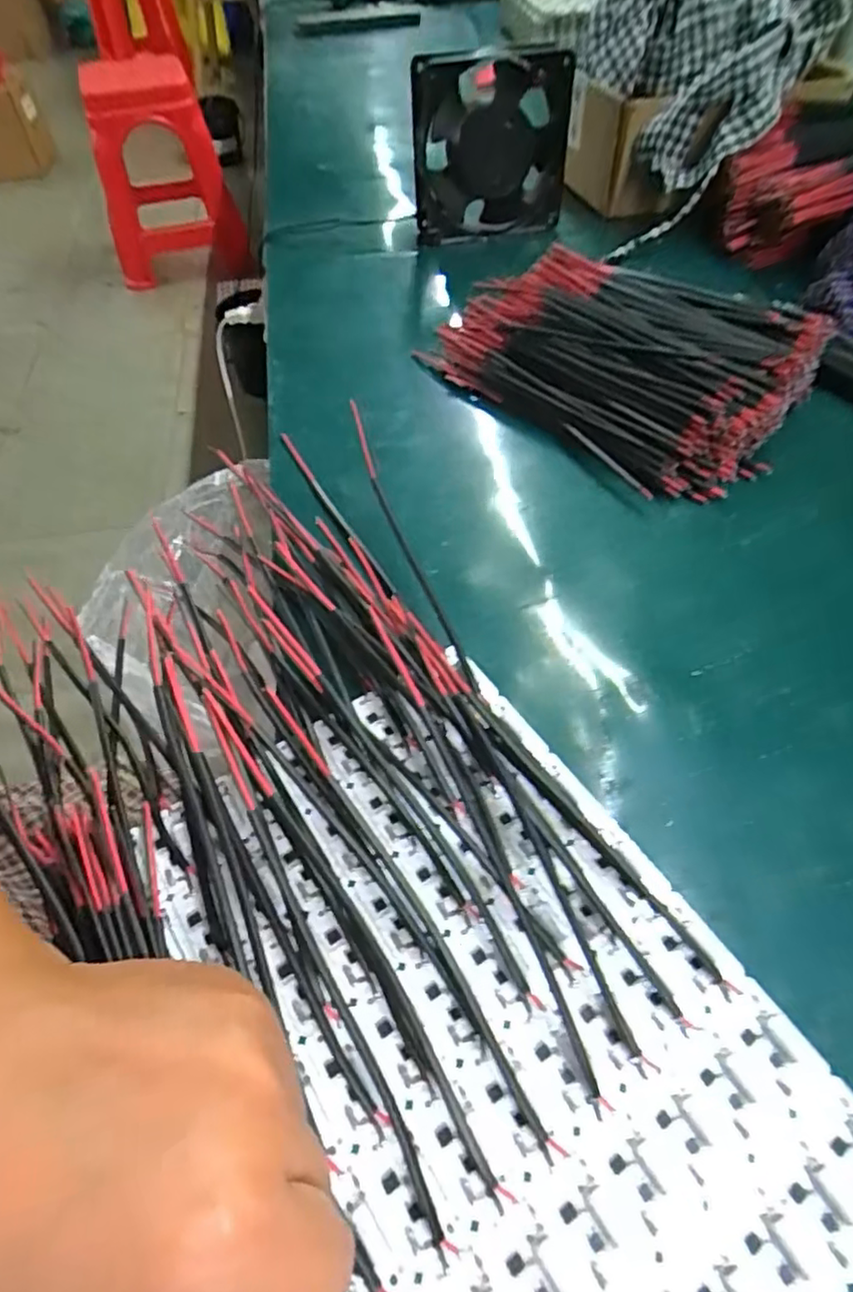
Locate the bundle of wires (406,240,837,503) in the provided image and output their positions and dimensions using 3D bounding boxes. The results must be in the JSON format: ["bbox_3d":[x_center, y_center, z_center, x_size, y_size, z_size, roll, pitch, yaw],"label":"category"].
[{"bbox_3d":[0.130,-0.192,0.429,0.170,0.039,0.221,-40,63,-23],"label":"bundle of wires"}]

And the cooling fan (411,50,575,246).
[{"bbox_3d":[0.055,-0.397,0.528,0.123,0.119,0.034,-14,53,-8],"label":"cooling fan"}]

